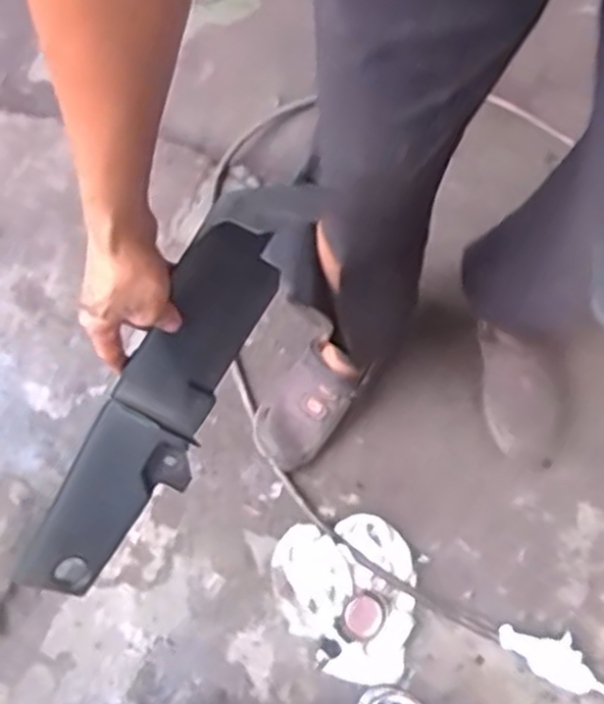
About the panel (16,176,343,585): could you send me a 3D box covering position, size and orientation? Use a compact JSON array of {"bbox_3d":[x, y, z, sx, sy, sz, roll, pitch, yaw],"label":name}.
[{"bbox_3d":[-0.113,0.041,0.665,0.097,0.027,0.415,22,102,-33],"label":"panel"}]

